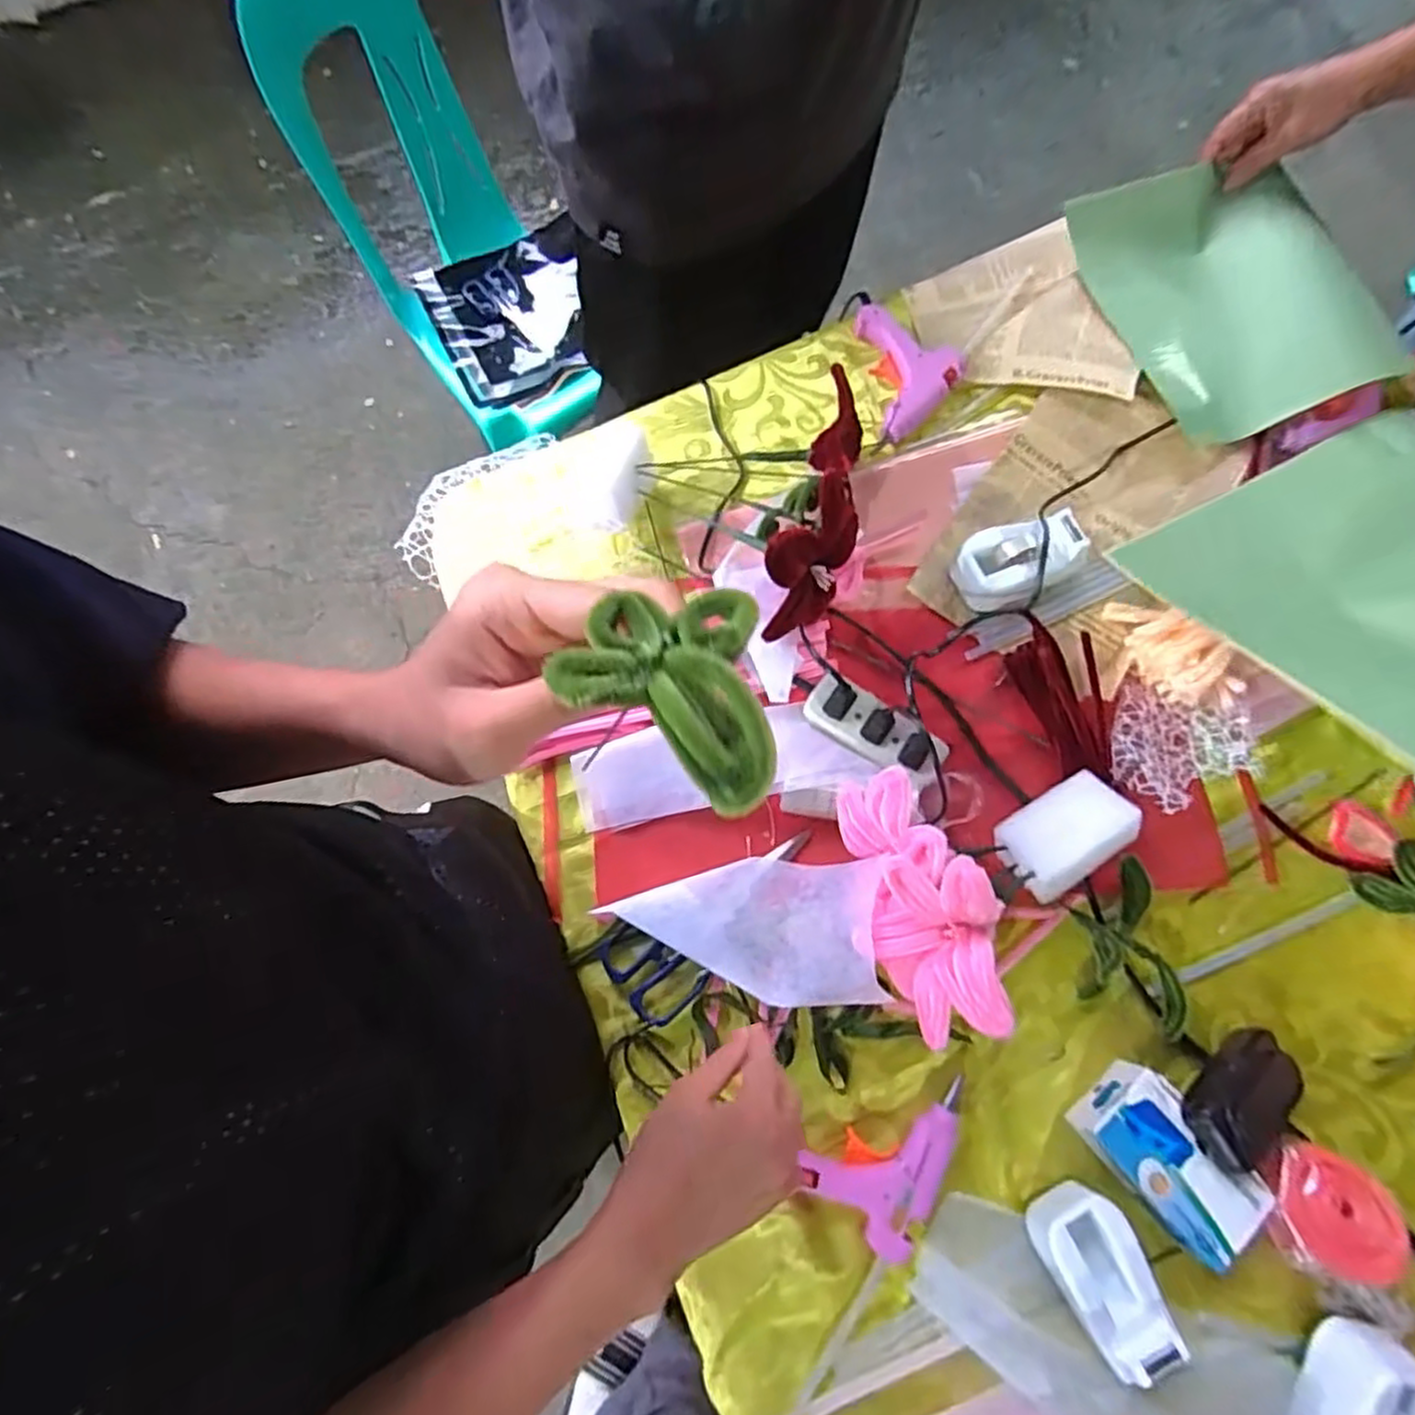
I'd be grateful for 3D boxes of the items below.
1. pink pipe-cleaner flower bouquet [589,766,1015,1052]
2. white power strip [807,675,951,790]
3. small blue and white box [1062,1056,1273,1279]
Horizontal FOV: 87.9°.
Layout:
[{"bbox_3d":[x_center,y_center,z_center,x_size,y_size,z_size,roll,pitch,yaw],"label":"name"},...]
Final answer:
[{"bbox_3d":[0.063,0.137,0.512,0.270,0.084,0.160,-12,72,31],"label":"pink pipe-cleaner flower bouquet"},{"bbox_3d":[0.131,0.018,0.577,0.112,0.024,0.045,35,77,9],"label":"white power strip"},{"bbox_3d":[0.313,0.309,0.504,0.066,0.048,0.109,-38,78,-10],"label":"small blue and white box"}]

